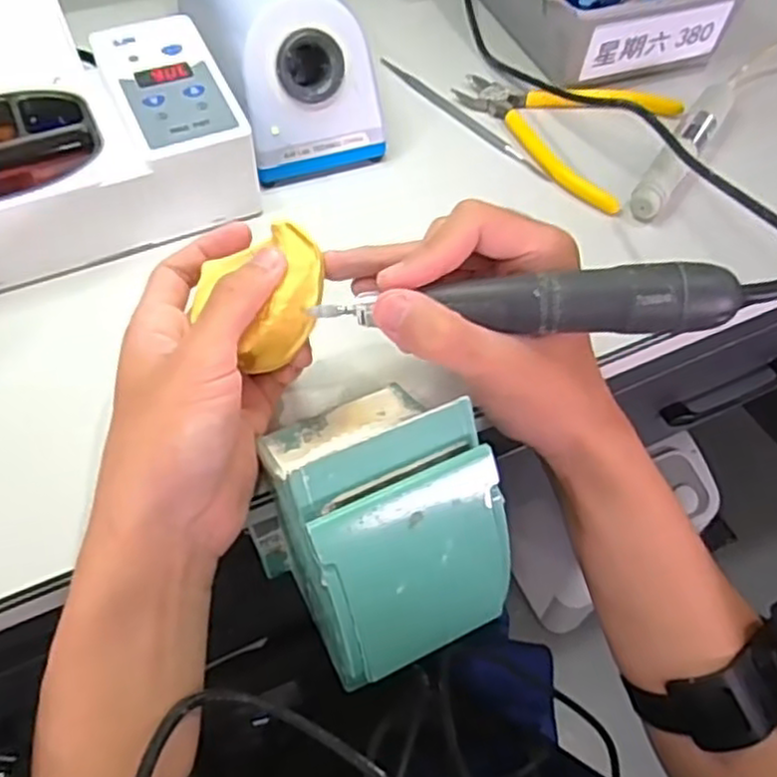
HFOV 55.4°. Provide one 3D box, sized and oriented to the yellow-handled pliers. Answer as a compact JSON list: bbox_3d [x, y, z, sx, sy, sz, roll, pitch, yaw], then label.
[{"bbox_3d":[0.113,-0.186,0.498,0.138,0.015,0.131,26,57,16],"label":"yellow-handled pliers"}]

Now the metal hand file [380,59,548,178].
[{"bbox_3d":[0.048,-0.186,0.503,0.012,0.004,0.169,-30,60,-21],"label":"metal hand file"}]

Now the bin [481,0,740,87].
[{"bbox_3d":[0.162,-0.301,0.556,0.155,0.057,0.154,-16,56,-13],"label":"bin"}]

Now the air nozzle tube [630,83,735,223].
[{"bbox_3d":[0.194,-0.158,0.480,0.023,0.021,0.155,27,58,17],"label":"air nozzle tube"}]

